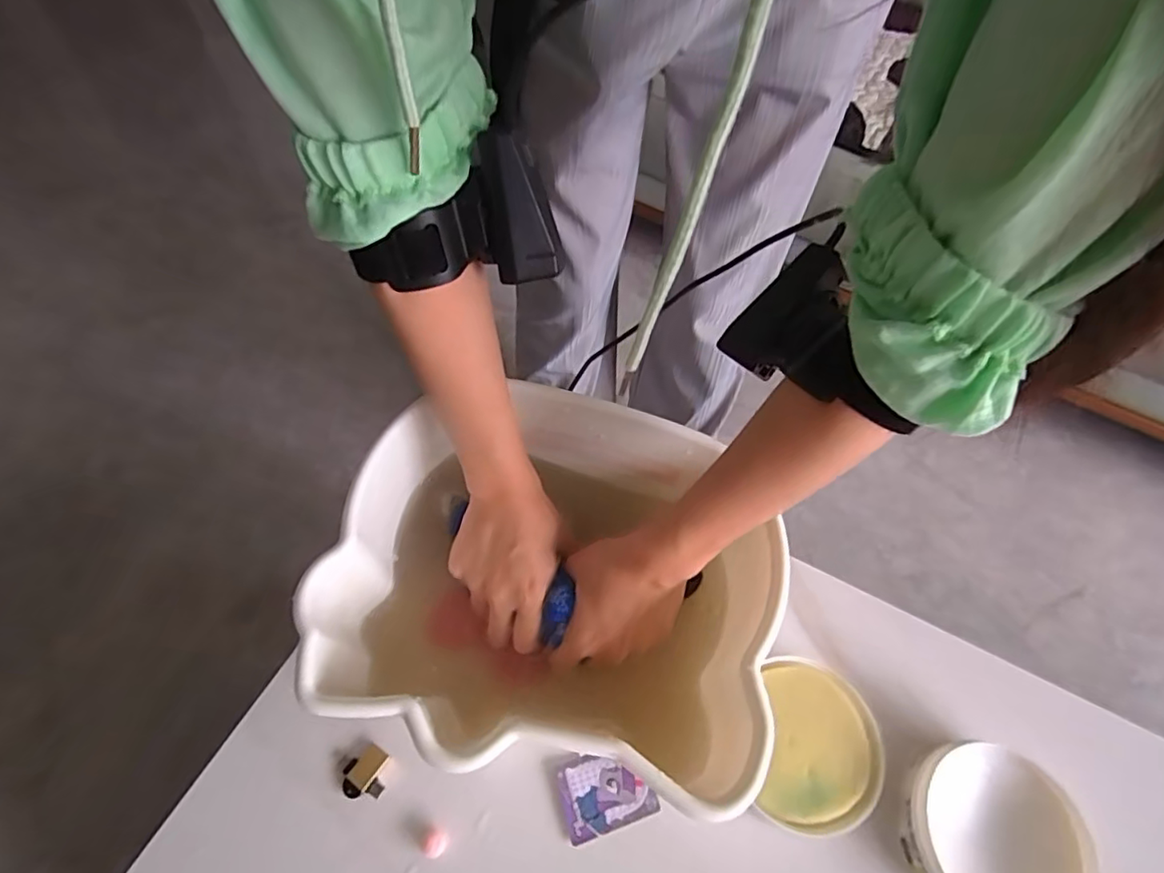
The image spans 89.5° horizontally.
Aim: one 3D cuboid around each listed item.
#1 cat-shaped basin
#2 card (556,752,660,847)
[{"bbox_3d":[-0.017,0.099,0.388,0.256,0.118,0.224,16,57,5],"label":"cat-shaped basin"},{"bbox_3d":[0.016,0.228,0.378,0.059,0.004,0.044,-8,62,-16],"label":"card"}]

